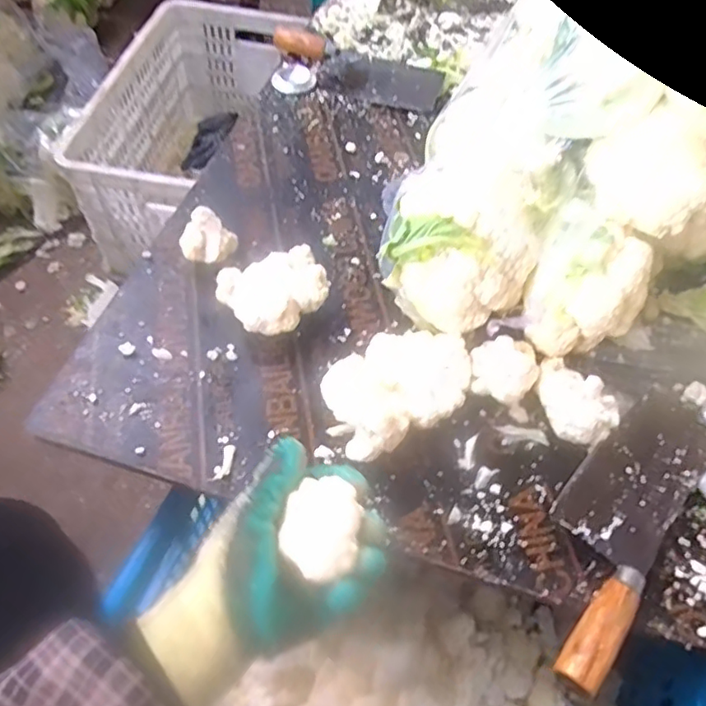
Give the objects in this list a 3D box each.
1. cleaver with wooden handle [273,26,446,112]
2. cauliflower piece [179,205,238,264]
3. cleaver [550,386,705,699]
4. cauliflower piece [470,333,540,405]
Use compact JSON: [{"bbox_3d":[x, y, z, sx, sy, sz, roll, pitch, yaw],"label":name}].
[{"bbox_3d":[0.002,-0.401,0.850,0.250,0.034,0.082,18,56,9],"label":"cleaver with wooden handle"},{"bbox_3d":[-0.155,-0.120,0.648,0.044,0.045,0.051,21,56,11],"label":"cauliflower piece"},{"bbox_3d":[0.225,0.129,0.506,0.087,0.029,0.289,36,60,20],"label":"cleaver"},{"bbox_3d":[0.141,0.018,0.564,0.066,0.050,0.057,17,55,8],"label":"cauliflower piece"}]

